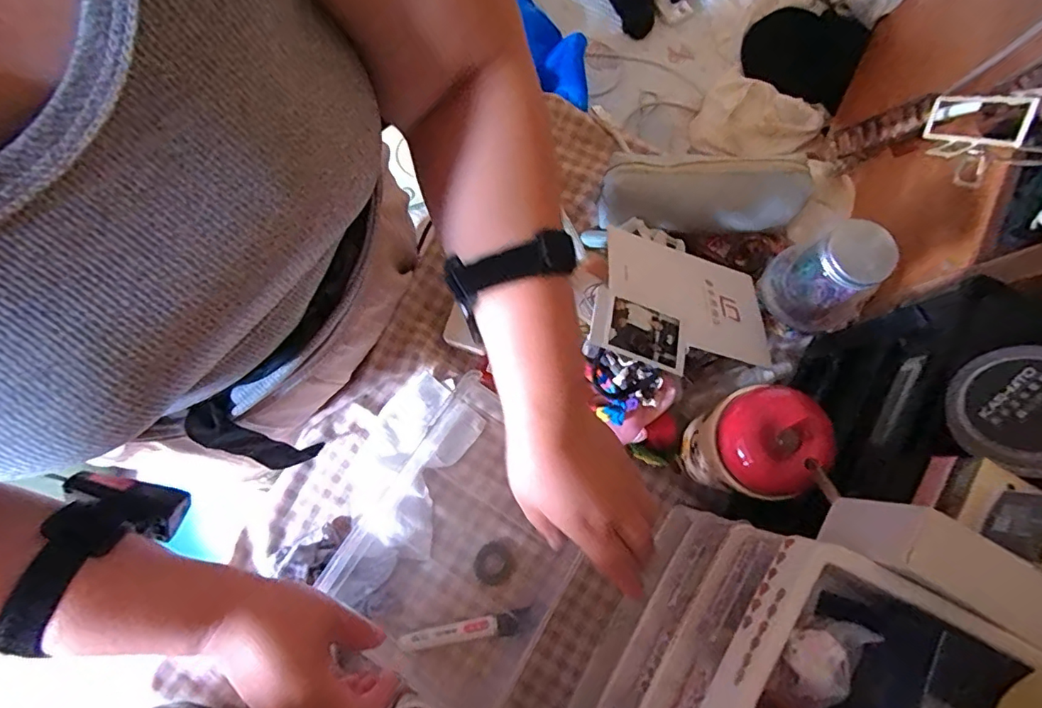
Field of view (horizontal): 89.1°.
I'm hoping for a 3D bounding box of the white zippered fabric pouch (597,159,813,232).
[{"bbox_3d":[0.179,-0.156,0.524,0.195,0.048,0.056,0,75,-1],"label":"white zippered fabric pouch"}]

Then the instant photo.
[{"bbox_3d":[0.097,-0.020,0.431,0.082,0.006,0.059,20,61,-12],"label":"instant photo"}]

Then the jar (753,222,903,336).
[{"bbox_3d":[0.263,-0.066,0.460,0.065,0.124,0.082,-37,79,-10],"label":"jar"}]

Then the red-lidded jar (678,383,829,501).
[{"bbox_3d":[0.174,0.070,0.405,0.069,0.108,0.075,5,75,0],"label":"red-lidded jar"}]

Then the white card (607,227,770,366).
[{"bbox_3d":[0.150,-0.053,0.475,0.155,0.006,0.113,15,54,-15],"label":"white card"}]

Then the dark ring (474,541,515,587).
[{"bbox_3d":[-0.025,0.192,0.482,0.035,0.007,0.036,0,75,-1],"label":"dark ring"}]

